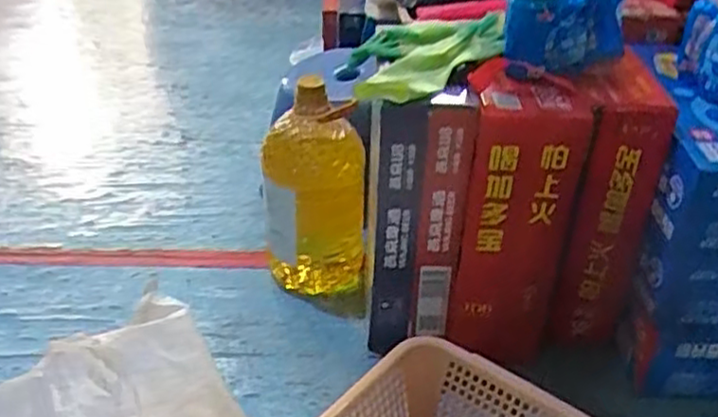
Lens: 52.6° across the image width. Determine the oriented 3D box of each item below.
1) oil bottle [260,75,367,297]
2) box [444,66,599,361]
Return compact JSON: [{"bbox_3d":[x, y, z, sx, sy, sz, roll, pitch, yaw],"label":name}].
[{"bbox_3d":[-0.072,-0.027,1.140,0.154,0.323,0.122,-1,34,-5],"label":"oil bottle"},{"bbox_3d":[0.207,0.030,1.006,0.145,0.401,0.110,1,34,-1],"label":"box"}]

